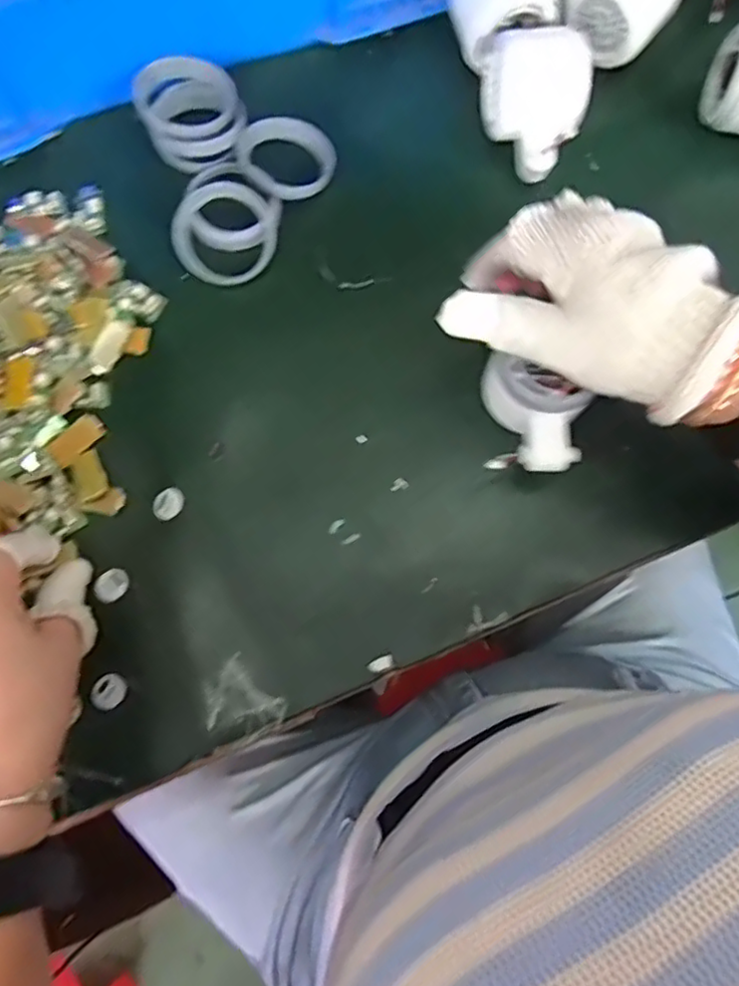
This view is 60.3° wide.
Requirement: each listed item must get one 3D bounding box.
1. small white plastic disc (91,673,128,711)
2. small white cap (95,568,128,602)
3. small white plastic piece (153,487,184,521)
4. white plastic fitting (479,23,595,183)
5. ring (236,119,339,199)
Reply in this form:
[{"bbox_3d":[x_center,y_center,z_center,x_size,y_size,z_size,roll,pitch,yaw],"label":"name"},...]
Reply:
[{"bbox_3d":[-0.142,0.108,0.346,0.018,0.004,0.017,0,78,-1],"label":"small white plastic disc"},{"bbox_3d":[-0.145,0.052,0.359,0.016,0.005,0.019,5,78,0],"label":"small white cap"},{"bbox_3d":[-0.116,0.006,0.367,0.016,0.004,0.019,36,80,6],"label":"small white plastic piece"},{"bbox_3d":[0.100,-0.242,0.396,0.063,0.056,0.068,0,78,-1],"label":"white plastic fitting"},{"bbox_3d":[-0.052,-0.216,0.410,0.060,0.012,0.053,-16,79,-4],"label":"ring"}]

